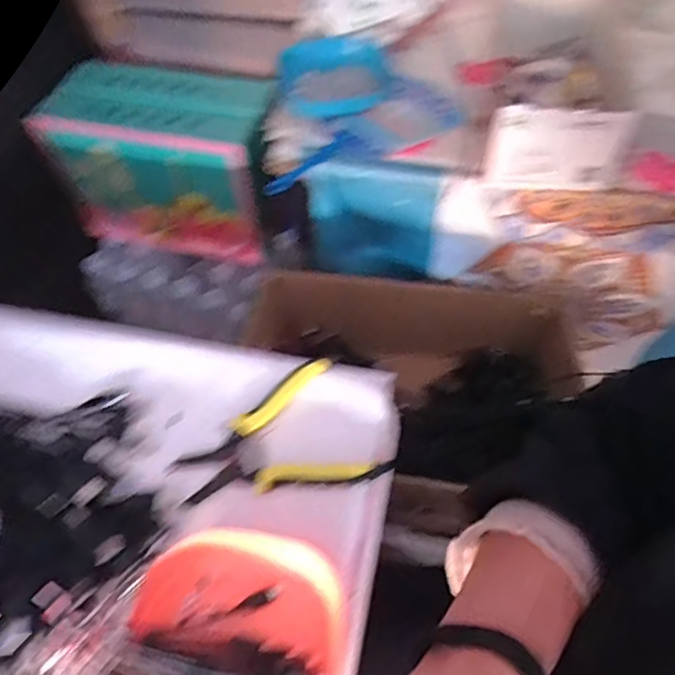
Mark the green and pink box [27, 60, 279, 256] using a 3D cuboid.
[{"bbox_3d":[-0.261,-0.292,0.894,0.327,0.256,0.164,11,58,8],"label":"green and pink box"}]

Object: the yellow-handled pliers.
[{"bbox_3d":[-0.052,0.089,0.452,0.149,0.012,0.113,-22,59,-12],"label":"yellow-handled pliers"}]

